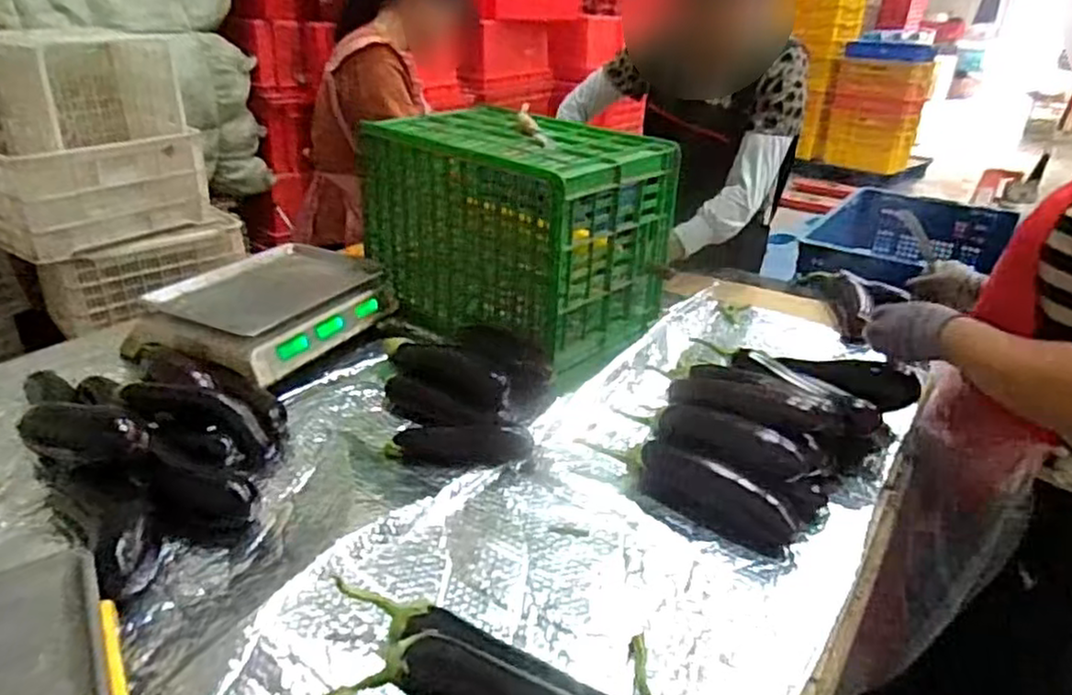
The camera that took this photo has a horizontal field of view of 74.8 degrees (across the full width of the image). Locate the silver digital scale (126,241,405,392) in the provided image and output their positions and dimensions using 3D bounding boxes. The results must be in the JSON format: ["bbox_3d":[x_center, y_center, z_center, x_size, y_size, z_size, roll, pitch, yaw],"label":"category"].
[{"bbox_3d":[-0.433,-0.073,1.173,0.277,0.083,0.397,13,30,21],"label":"silver digital scale"}]

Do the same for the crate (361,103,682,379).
[{"bbox_3d":[-0.043,-0.222,1.260,0.330,0.307,0.487,-22,36,-37],"label":"crate"}]

